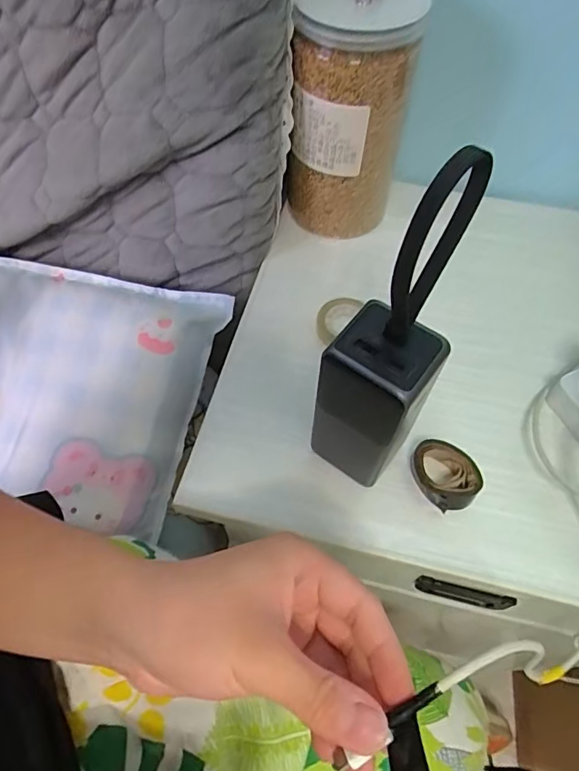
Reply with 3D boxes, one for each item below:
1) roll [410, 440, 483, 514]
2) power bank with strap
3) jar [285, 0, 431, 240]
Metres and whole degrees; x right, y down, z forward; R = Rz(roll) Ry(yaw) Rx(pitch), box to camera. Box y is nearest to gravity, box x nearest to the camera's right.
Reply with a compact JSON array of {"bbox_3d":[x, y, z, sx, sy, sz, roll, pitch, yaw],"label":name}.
[{"bbox_3d":[0.108,0.061,0.350,0.041,0.014,0.049,-23,62,-14],"label":"roll"},{"bbox_3d":[0.057,-0.015,0.278,0.054,0.206,0.083,33,63,18],"label":"power bank with strap"},{"bbox_3d":[0.047,-0.224,0.423,0.091,0.184,0.090,4,58,1],"label":"jar"}]

